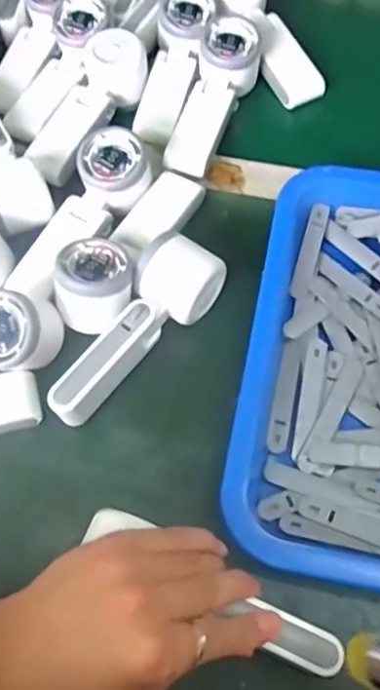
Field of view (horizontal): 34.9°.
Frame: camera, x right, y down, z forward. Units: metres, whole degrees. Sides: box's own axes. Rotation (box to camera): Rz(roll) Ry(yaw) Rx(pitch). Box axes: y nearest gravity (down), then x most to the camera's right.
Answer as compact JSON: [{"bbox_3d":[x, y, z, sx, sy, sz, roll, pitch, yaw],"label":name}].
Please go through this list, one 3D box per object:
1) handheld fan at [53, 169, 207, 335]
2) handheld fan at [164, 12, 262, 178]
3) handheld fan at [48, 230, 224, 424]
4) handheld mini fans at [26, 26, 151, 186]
[{"bbox_3d":[-0.044,-0.089,0.479,0.055,0.044,0.176,26,66,14],"label":"handheld fan"},{"bbox_3d":[0.019,-0.231,0.557,0.055,0.040,0.169,18,65,10],"label":"handheld fan"},{"bbox_3d":[-0.042,-0.009,0.450,0.054,0.052,0.161,33,68,17],"label":"handheld fan"},{"bbox_3d":[-0.090,-0.221,0.552,0.061,0.039,0.167,20,65,11],"label":"handheld mini fans"}]

